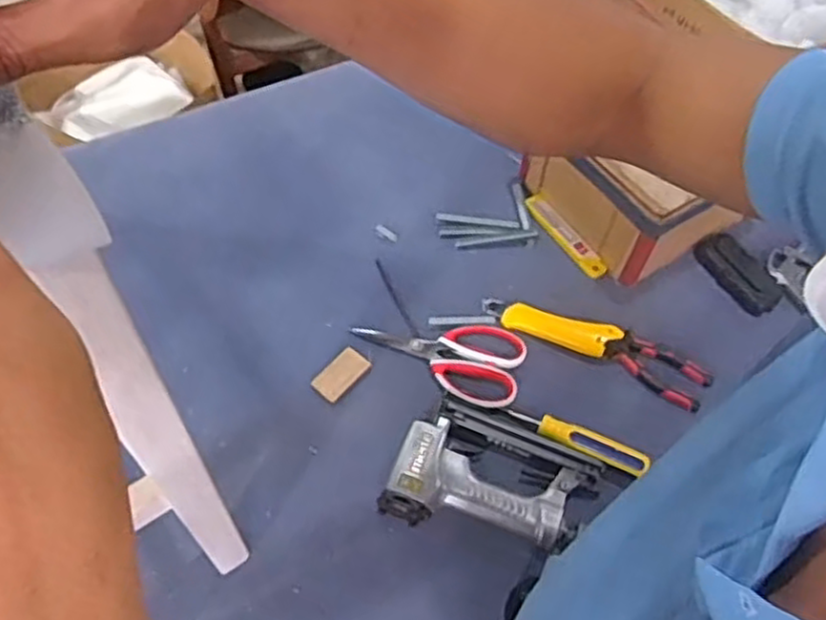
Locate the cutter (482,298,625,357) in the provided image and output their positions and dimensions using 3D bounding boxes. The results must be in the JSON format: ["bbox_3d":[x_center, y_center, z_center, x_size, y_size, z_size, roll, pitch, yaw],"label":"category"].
[{"bbox_3d":[0.155,0.015,0.831,0.150,0.020,0.034,19,58,8],"label":"cutter"}]

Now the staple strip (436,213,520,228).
[{"bbox_3d":[0.080,-0.112,0.911,0.101,0.007,0.010,11,57,3],"label":"staple strip"}]

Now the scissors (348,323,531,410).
[{"bbox_3d":[0.034,0.037,0.818,0.184,0.008,0.099,25,59,11],"label":"scissors"}]

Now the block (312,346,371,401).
[{"bbox_3d":[-0.077,0.068,0.798,0.036,0.004,0.061,37,62,18],"label":"block"}]

